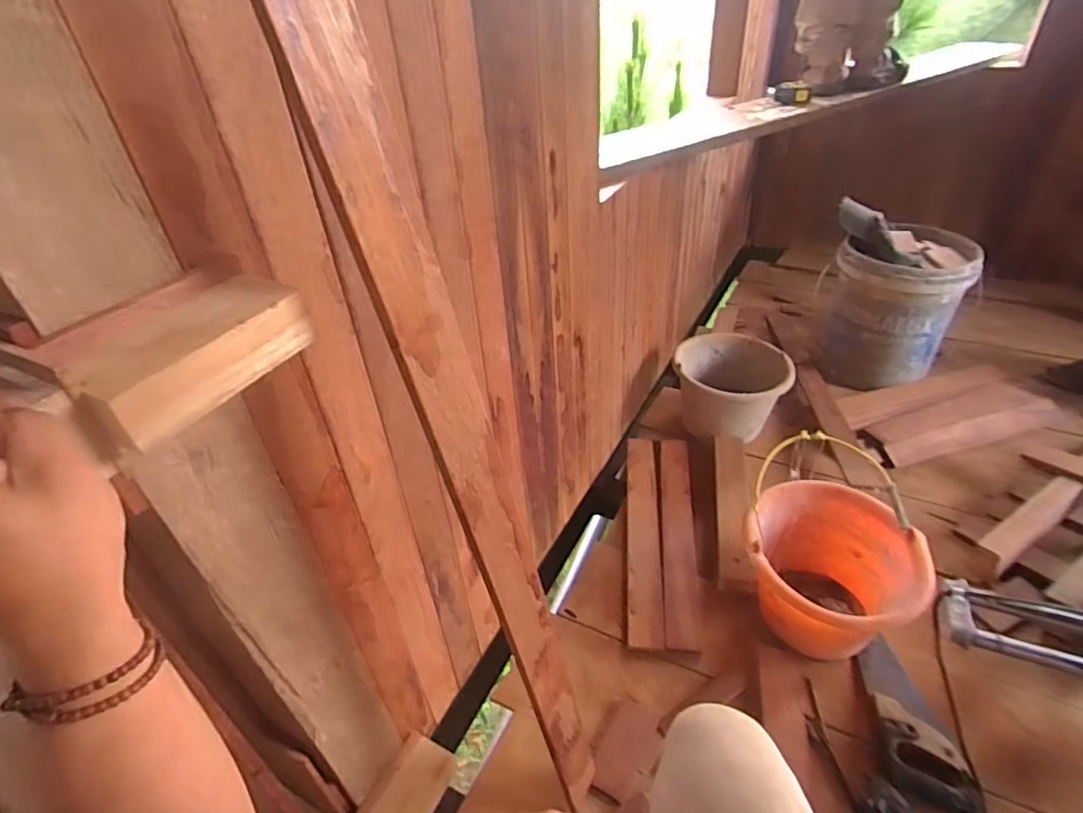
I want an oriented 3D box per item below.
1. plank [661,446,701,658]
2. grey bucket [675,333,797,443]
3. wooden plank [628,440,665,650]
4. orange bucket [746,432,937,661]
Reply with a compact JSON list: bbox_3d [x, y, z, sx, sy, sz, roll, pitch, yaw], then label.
[{"bbox_3d":[0.294,0.261,1.243,0.068,0.016,0.543,2,38,9],"label":"plank"},{"bbox_3d":[0.476,-0.054,1.477,0.277,0.174,0.254,9,39,17],"label":"grey bucket"},{"bbox_3d":[0.220,0.260,1.252,0.067,0.021,0.545,2,37,8],"label":"wooden plank"},{"bbox_3d":[0.489,0.285,1.027,0.253,0.273,0.294,-22,41,-22],"label":"orange bucket"}]

